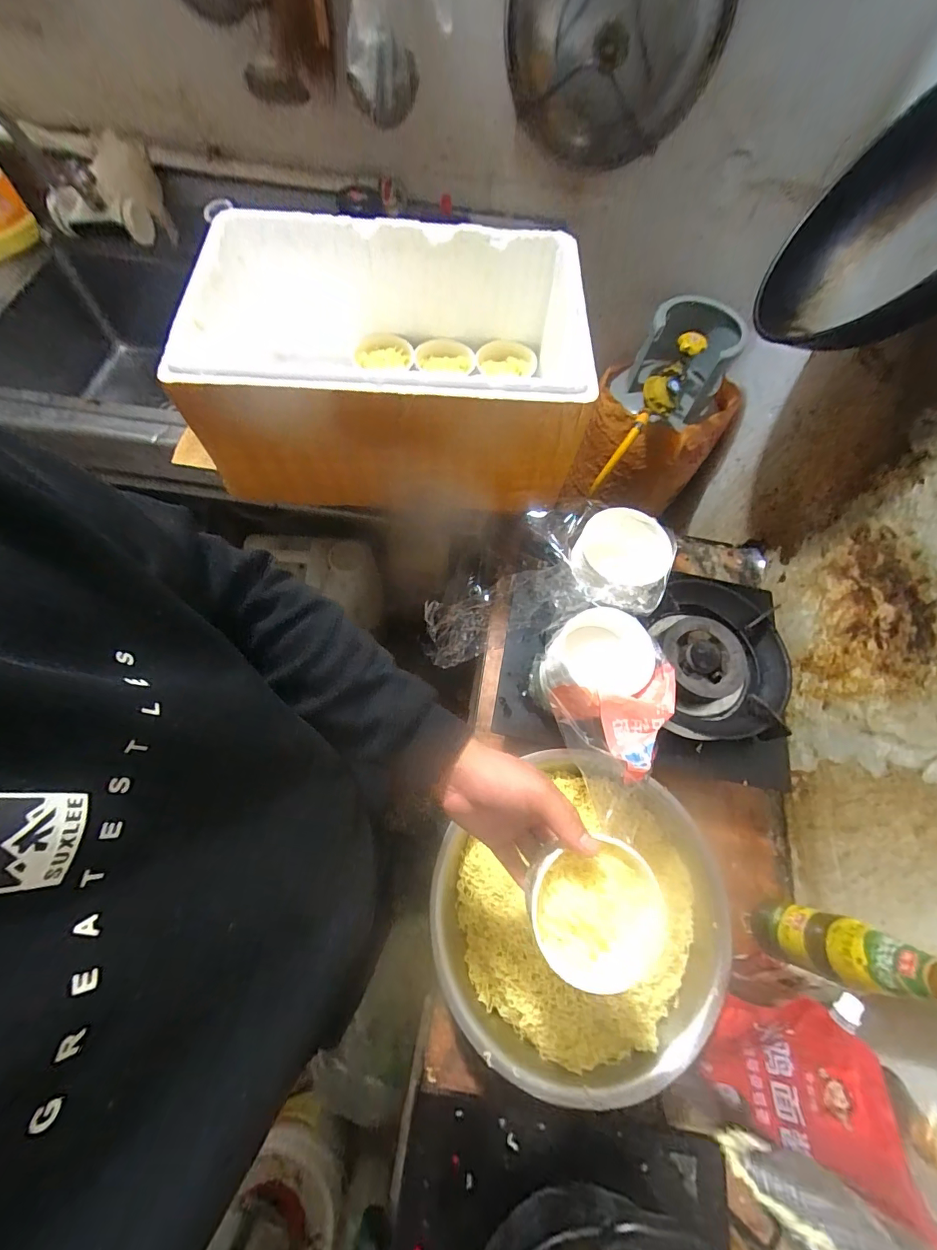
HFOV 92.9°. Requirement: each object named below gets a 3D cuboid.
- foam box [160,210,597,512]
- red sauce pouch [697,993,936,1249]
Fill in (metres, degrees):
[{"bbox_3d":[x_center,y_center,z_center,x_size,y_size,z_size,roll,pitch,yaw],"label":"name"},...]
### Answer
[{"bbox_3d":[-0.082,-0.402,0.698,0.547,0.221,0.403,3,67,-2],"label":"foam box"},{"bbox_3d":[0.342,0.466,0.466,0.060,0.206,0.160,22,69,-30],"label":"red sauce pouch"}]

